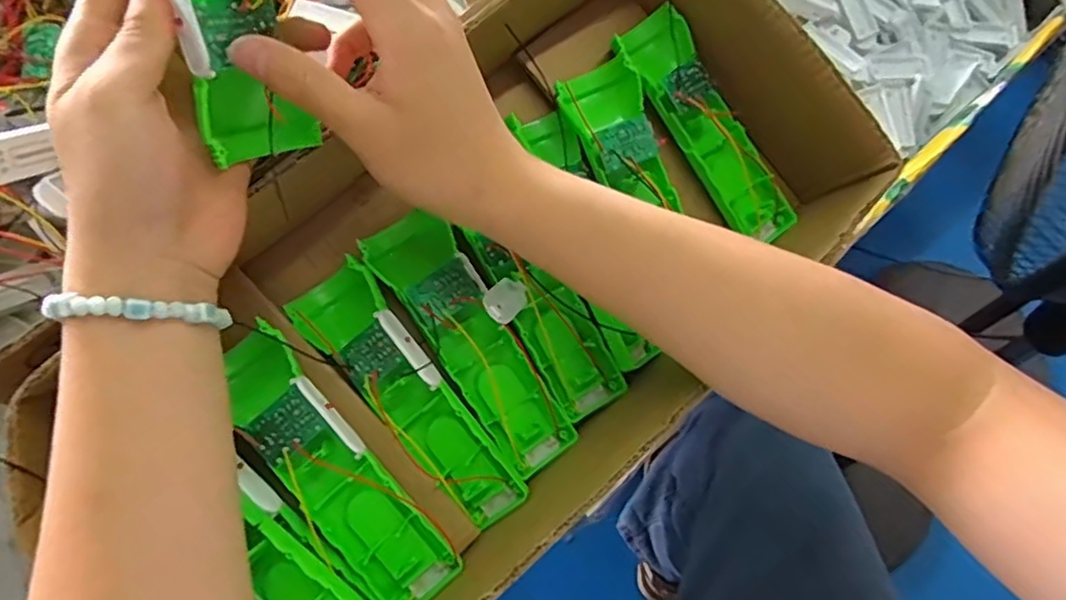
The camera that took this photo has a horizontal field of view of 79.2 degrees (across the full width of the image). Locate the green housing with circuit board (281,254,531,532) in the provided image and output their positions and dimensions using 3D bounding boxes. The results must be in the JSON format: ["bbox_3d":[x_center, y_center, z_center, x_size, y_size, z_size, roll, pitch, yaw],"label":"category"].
[{"bbox_3d":[-0.065,0.053,0.349,0.042,0.038,0.159,-39,91,-19],"label":"green housing with circuit board"}]

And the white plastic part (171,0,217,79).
[{"bbox_3d":[-0.133,-0.110,0.244,0.010,0.049,0.008,-14,22,-9],"label":"white plastic part"}]

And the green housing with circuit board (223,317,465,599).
[{"bbox_3d":[-0.100,0.088,0.326,0.044,0.032,0.157,-37,96,-19],"label":"green housing with circuit board"}]

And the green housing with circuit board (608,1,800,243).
[{"bbox_3d":[0.114,-0.107,0.408,0.047,0.033,0.160,-39,99,-19],"label":"green housing with circuit board"}]

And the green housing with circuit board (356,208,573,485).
[{"bbox_3d":[-0.031,0.023,0.360,0.044,0.027,0.159,-35,93,-18],"label":"green housing with circuit board"}]

